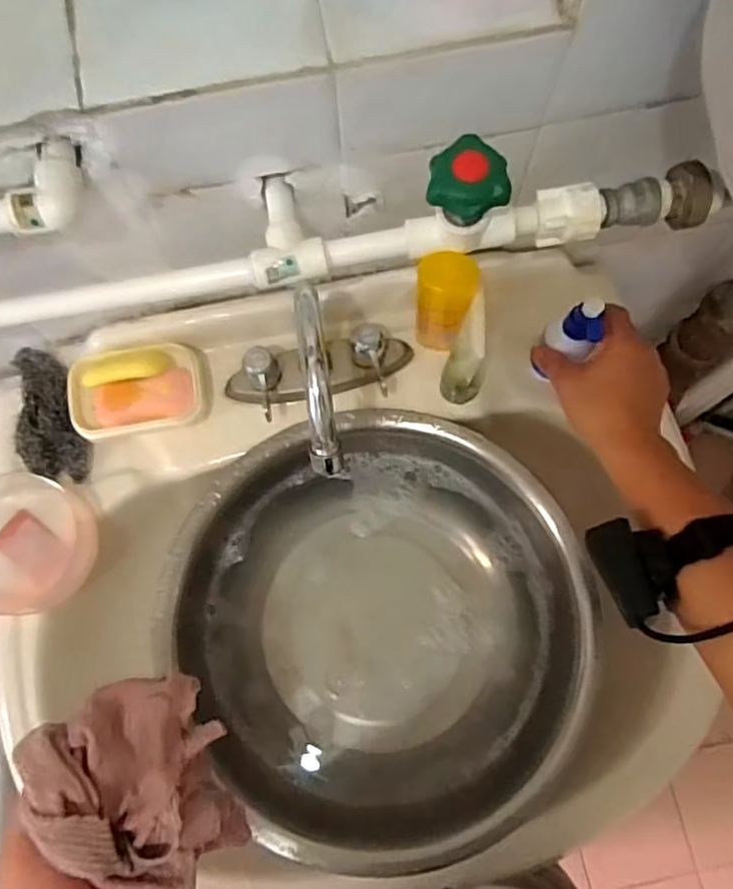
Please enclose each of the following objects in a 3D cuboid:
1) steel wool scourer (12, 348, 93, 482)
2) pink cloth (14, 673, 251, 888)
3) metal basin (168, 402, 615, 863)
[{"bbox_3d":[-0.298,-0.025,0.600,0.058,0.023,0.123,-11,97,-3],"label":"steel wool scourer"},{"bbox_3d":[-0.126,0.200,0.372,0.078,0.101,0.125,-33,78,-9],"label":"pink cloth"},{"bbox_3d":[0.016,0.158,0.605,0.346,0.113,0.363,0,75,0],"label":"metal basin"}]

